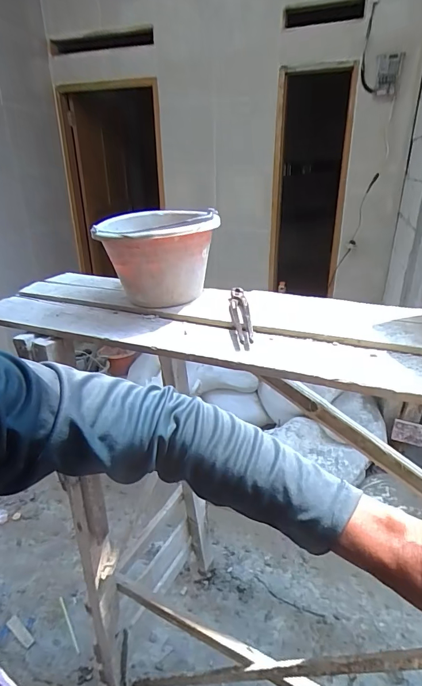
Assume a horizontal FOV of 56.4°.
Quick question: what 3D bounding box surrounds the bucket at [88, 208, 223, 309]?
[{"bbox_3d":[-0.102,-0.168,0.831,0.215,0.183,0.221,-1,26,1],"label":"bucket"}]

